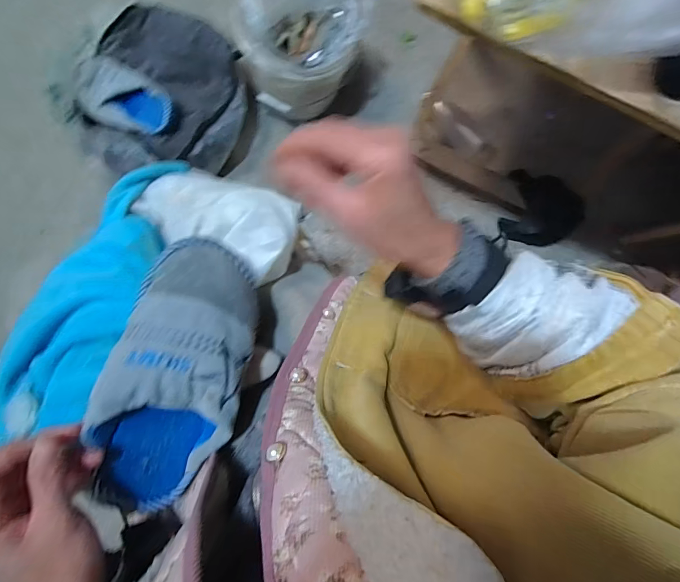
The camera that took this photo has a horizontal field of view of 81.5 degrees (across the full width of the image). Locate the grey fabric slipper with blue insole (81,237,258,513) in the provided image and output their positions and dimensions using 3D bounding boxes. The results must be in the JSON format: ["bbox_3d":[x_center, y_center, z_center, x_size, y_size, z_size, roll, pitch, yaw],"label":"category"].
[{"bbox_3d":[-0.139,0.069,0.342,0.109,0.075,0.228,26,80,-30],"label":"grey fabric slipper with blue insole"}]

